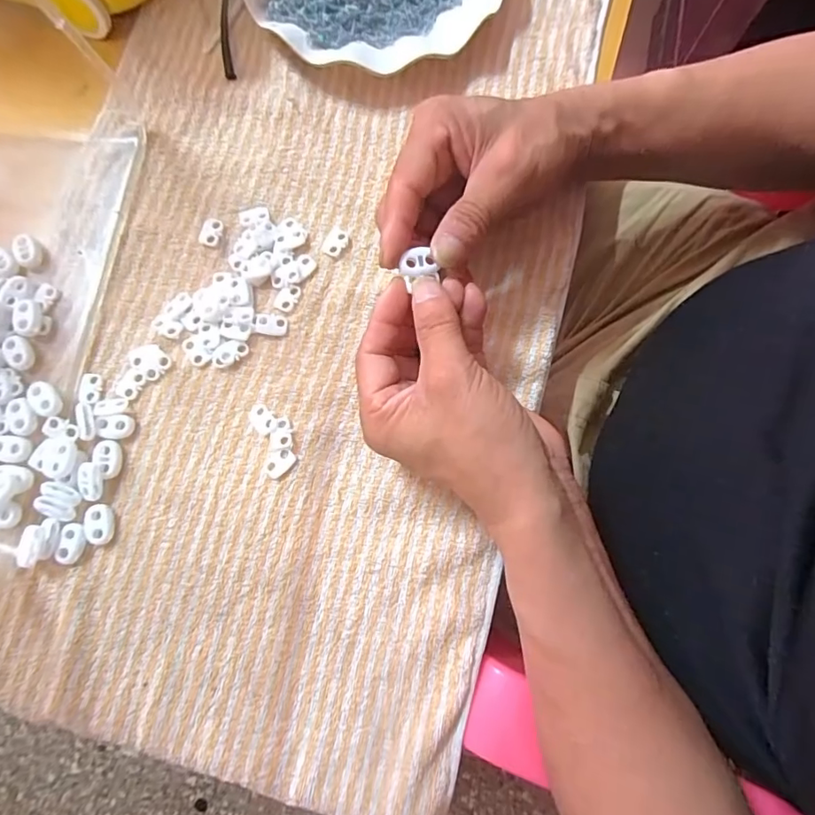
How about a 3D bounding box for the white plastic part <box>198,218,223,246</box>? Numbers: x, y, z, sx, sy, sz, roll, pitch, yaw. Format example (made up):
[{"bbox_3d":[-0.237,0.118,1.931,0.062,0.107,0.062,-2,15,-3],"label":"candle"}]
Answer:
[{"bbox_3d":[-0.127,-0.113,0.324,0.014,0.004,0.018,15,79,3],"label":"white plastic part"}]

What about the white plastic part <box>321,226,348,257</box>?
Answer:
[{"bbox_3d":[-0.046,-0.107,0.325,0.014,0.004,0.020,25,80,5],"label":"white plastic part"}]

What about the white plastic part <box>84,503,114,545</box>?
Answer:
[{"bbox_3d":[-0.176,0.066,0.288,0.015,0.004,0.022,-11,79,-2],"label":"white plastic part"}]

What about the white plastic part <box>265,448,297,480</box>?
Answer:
[{"bbox_3d":[-0.076,0.032,0.298,0.014,0.004,0.019,38,81,7],"label":"white plastic part"}]

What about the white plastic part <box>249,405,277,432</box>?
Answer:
[{"bbox_3d":[-0.087,0.007,0.302,0.019,0.004,0.013,42,82,8],"label":"white plastic part"}]

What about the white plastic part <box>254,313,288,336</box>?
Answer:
[{"bbox_3d":[-0.084,-0.052,0.312,0.020,0.004,0.013,7,79,1],"label":"white plastic part"}]

